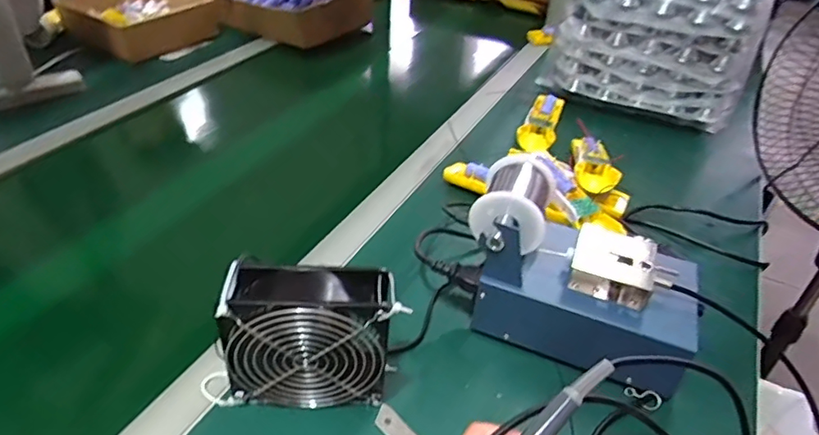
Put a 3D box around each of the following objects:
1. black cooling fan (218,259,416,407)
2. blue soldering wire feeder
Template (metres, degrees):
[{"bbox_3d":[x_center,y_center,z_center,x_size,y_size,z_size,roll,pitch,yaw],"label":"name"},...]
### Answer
[{"bbox_3d":[-0.074,0.093,0.420,0.131,0.117,0.054,3,38,-1],"label":"black cooling fan"},{"bbox_3d":[0.155,0.049,0.487,0.214,0.130,0.116,21,41,21],"label":"blue soldering wire feeder"}]

